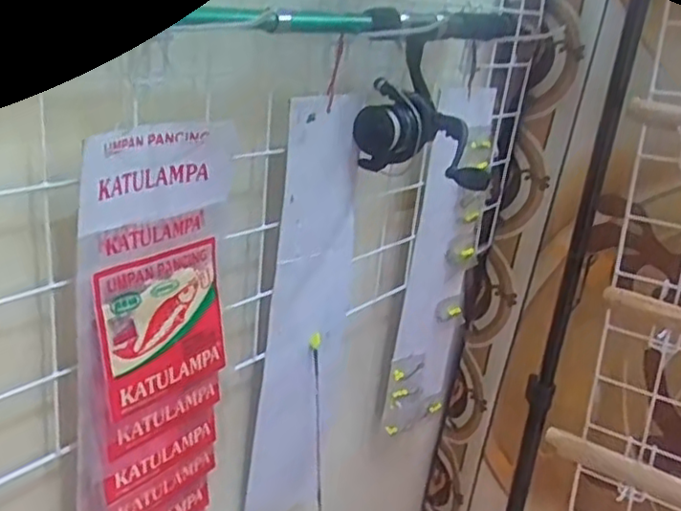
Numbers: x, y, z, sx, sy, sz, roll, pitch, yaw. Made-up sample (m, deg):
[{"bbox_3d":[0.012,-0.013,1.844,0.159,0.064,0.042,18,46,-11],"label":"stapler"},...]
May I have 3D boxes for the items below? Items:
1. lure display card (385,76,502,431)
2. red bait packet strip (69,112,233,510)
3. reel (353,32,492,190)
[{"bbox_3d":[0.126,0.014,0.792,0.150,0.410,0.033,-18,32,-42],"label":"lure display card"},{"bbox_3d":[-0.129,0.114,0.479,0.027,0.404,0.125,18,25,31],"label":"red bait packet strip"},{"bbox_3d":[0.072,-0.120,0.575,0.115,0.098,0.078,8,22,7],"label":"reel"}]

